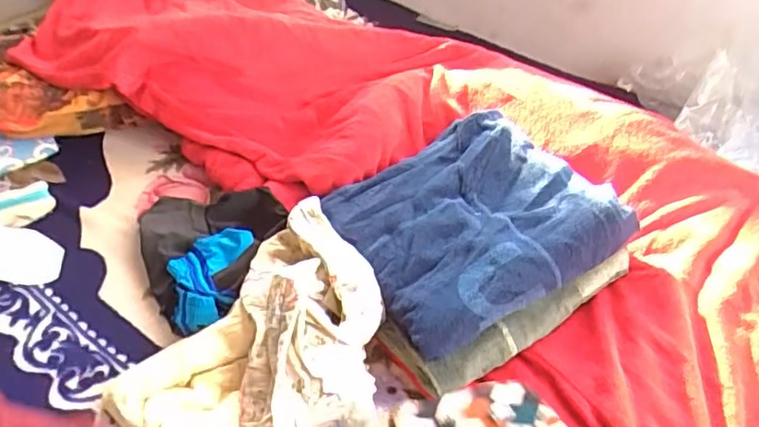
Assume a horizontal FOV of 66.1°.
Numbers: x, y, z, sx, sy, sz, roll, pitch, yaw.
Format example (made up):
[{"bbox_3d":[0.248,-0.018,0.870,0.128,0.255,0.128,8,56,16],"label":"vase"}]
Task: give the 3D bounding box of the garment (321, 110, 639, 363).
[{"bbox_3d":[0.123,-0.003,0.814,0.329,0.061,0.320,-28,54,-8],"label":"garment"}]

